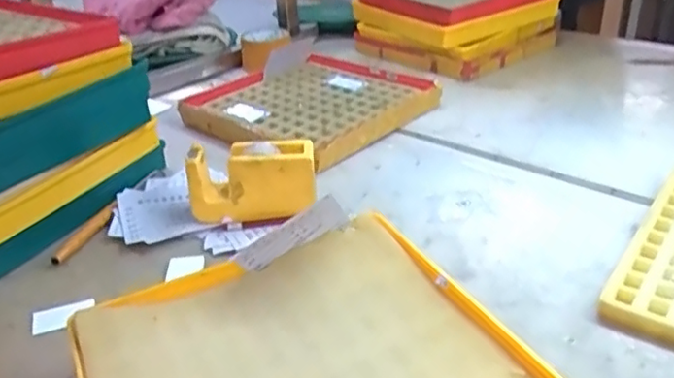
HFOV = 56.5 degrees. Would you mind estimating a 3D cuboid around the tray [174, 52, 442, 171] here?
[{"bbox_3d":[-0.038,-0.123,0.901,0.289,0.036,0.293,20,36,37],"label":"tray"}]

